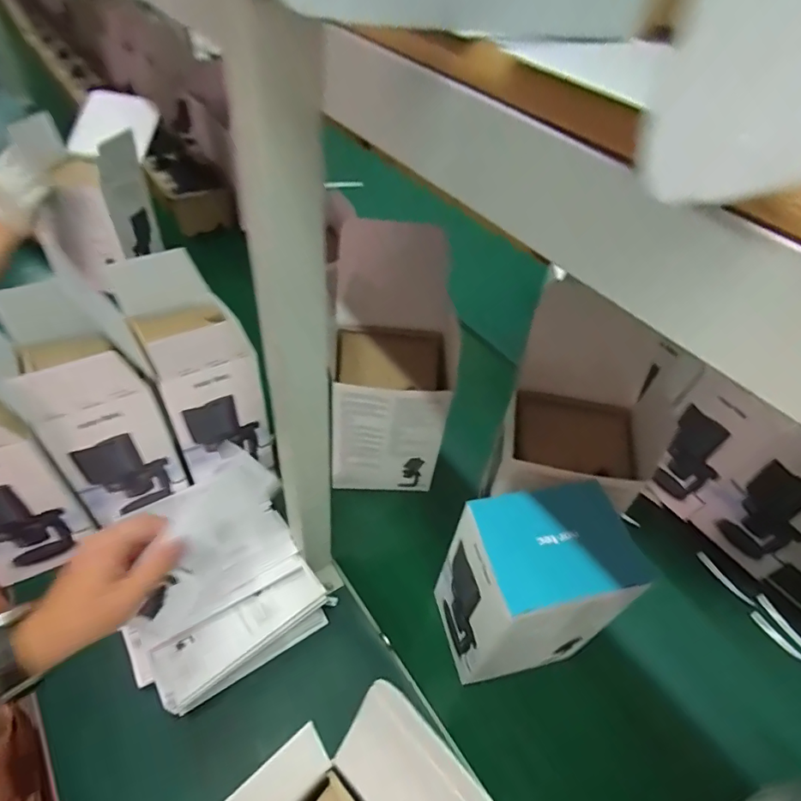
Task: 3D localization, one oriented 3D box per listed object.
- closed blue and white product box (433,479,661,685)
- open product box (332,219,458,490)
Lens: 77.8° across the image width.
[{"bbox_3d":[0.139,0.209,0.561,0.156,0.242,0.124,-6,46,-11],"label":"closed blue and white product box"},{"bbox_3d":[-0.014,-0.042,0.709,0.152,0.340,0.205,3,45,-2],"label":"open product box"}]

